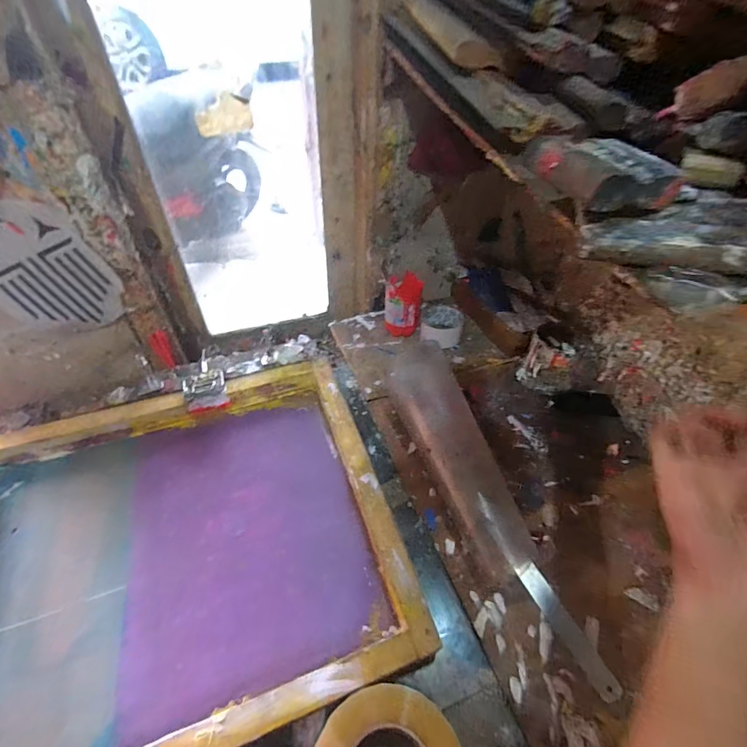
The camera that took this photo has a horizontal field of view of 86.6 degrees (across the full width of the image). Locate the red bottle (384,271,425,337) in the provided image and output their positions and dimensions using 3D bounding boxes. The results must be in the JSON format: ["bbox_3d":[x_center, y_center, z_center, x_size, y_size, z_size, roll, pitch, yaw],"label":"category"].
[{"bbox_3d":[0.059,-0.131,0.790,0.069,0.113,0.075,1,48,-1],"label":"red bottle"}]

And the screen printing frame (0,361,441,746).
[{"bbox_3d":[-0.261,0.208,0.506,0.547,0.046,0.460,-14,50,-15],"label":"screen printing frame"}]

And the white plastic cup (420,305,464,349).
[{"bbox_3d":[0.139,-0.097,0.807,0.081,0.042,0.083,1,48,-1],"label":"white plastic cup"}]

